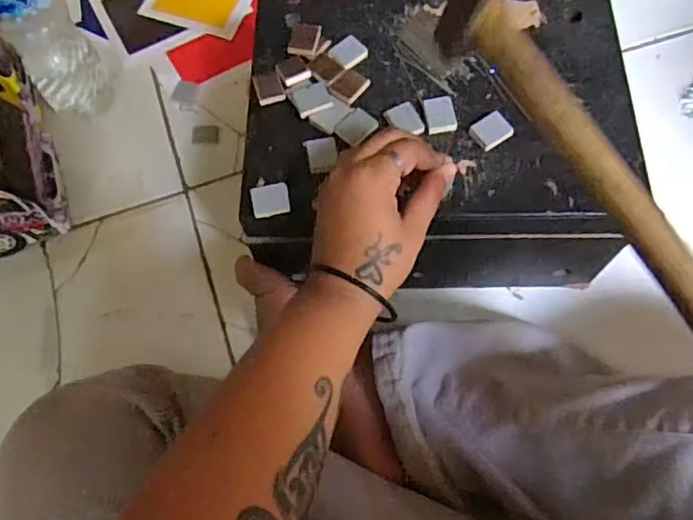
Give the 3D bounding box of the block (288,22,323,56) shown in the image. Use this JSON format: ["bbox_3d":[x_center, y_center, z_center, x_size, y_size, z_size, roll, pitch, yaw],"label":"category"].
[{"bbox_3d":[-0.031,-0.164,0.440,0.022,0.005,0.027,7,68,5],"label":"block"}]

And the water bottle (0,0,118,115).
[{"bbox_3d":[-0.269,-0.215,0.509,0.073,0.219,0.068,-32,70,-11],"label":"water bottle"}]

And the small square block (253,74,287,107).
[{"bbox_3d":[-0.057,-0.126,0.432,0.020,0.005,0.025,-17,68,-5],"label":"small square block"}]

